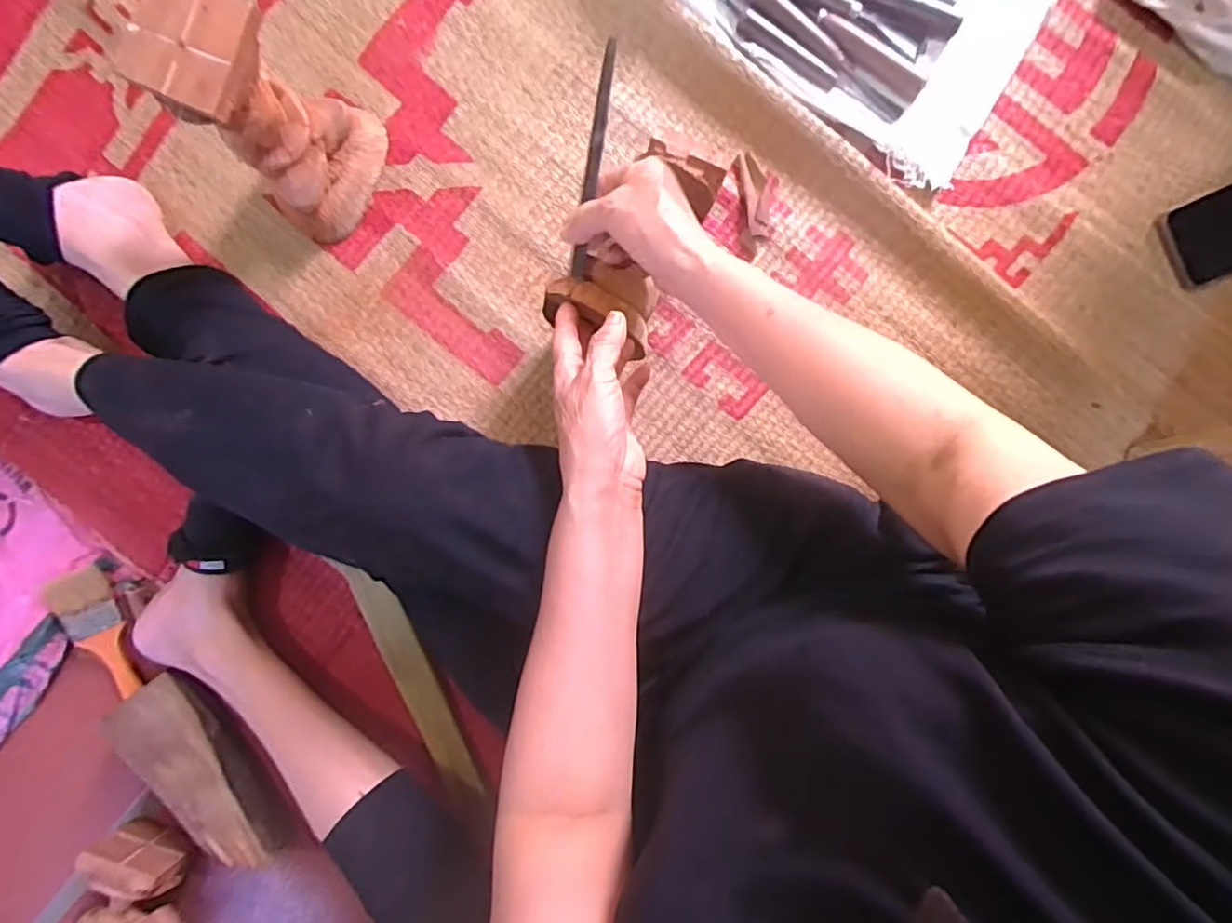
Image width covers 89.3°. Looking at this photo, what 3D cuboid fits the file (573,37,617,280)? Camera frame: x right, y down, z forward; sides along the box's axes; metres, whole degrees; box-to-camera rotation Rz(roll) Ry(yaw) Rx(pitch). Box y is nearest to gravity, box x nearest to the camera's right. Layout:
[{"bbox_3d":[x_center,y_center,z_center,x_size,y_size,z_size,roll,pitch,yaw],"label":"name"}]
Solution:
[{"bbox_3d":[-0.016,-0.218,0.456,0.011,0.009,0.161,10,105,0],"label":"file"}]

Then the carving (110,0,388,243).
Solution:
[{"bbox_3d":[-0.276,-0.272,0.500,0.108,0.177,0.119,35,94,-1],"label":"carving"}]

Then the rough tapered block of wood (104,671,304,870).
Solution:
[{"bbox_3d":[-0.365,0.282,0.562,0.049,0.057,0.192,-38,93,4],"label":"rough tapered block of wood"}]

